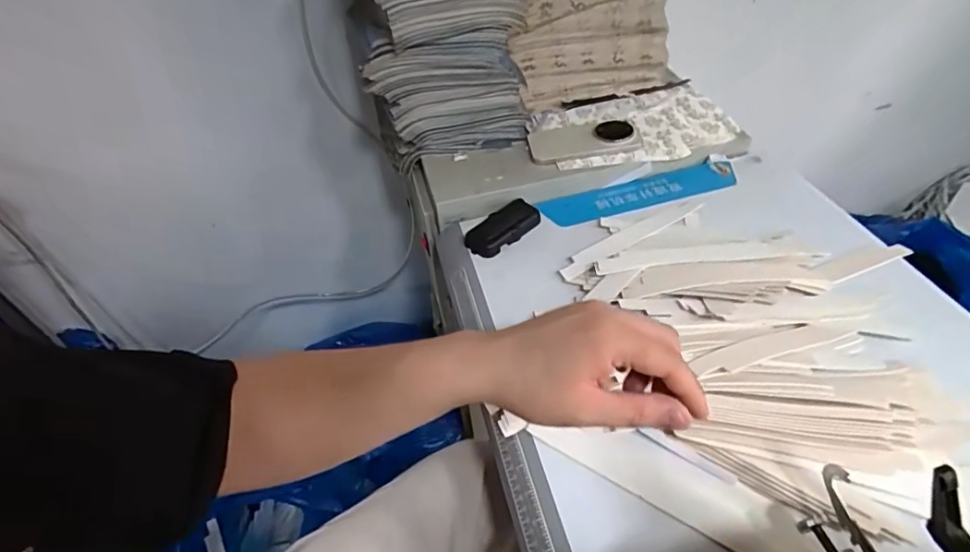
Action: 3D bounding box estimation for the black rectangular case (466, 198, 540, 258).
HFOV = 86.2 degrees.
[{"bbox_3d":[0.023,-0.067,0.711,0.106,0.020,0.059,-36,52,-26],"label":"black rectangular case"}]

